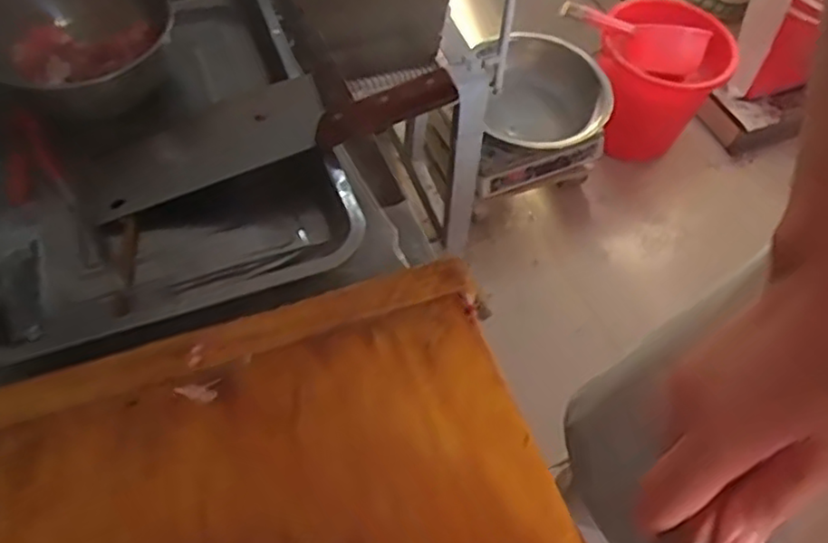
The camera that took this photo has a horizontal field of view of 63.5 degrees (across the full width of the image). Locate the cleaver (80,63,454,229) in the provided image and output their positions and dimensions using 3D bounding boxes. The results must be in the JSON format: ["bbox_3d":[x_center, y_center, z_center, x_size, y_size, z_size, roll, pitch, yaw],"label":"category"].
[{"bbox_3d":[-0.120,-0.121,0.546,0.298,0.026,0.094,-17,59,-1],"label":"cleaver"}]

